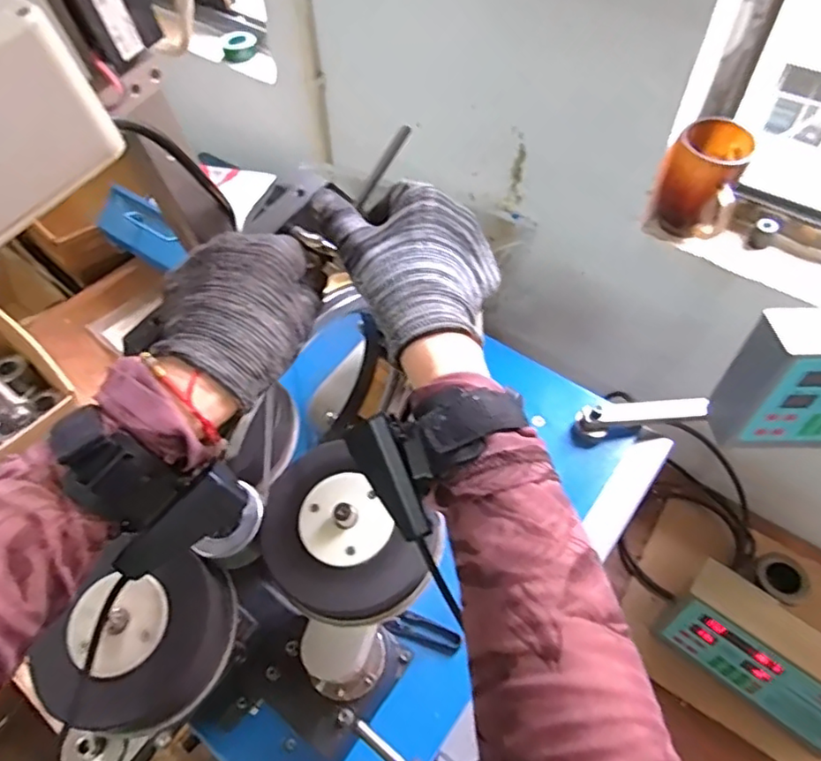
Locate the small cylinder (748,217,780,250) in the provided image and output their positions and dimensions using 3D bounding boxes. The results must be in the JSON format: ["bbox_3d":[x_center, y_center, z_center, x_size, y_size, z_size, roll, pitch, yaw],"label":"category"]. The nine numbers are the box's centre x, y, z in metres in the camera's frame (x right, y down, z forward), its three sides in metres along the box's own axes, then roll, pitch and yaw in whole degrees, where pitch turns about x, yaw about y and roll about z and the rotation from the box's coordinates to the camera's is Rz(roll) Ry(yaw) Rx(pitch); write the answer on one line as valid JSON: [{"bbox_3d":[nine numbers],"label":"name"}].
[{"bbox_3d":[0.420,-0.175,0.709,0.024,0.029,0.025,27,57,20],"label":"small cylinder"}]

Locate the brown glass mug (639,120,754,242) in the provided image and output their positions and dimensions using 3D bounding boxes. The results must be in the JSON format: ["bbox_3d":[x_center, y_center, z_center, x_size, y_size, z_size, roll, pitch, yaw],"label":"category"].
[{"bbox_3d":[0.339,-0.226,0.700,0.087,0.123,0.088,27,57,20],"label":"brown glass mug"}]

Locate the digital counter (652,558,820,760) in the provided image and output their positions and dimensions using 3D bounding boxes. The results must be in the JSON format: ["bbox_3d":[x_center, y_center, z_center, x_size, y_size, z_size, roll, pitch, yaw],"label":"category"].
[{"bbox_3d":[0.425,0.335,0.716,0.225,0.172,0.063,33,59,23],"label":"digital counter"}]

